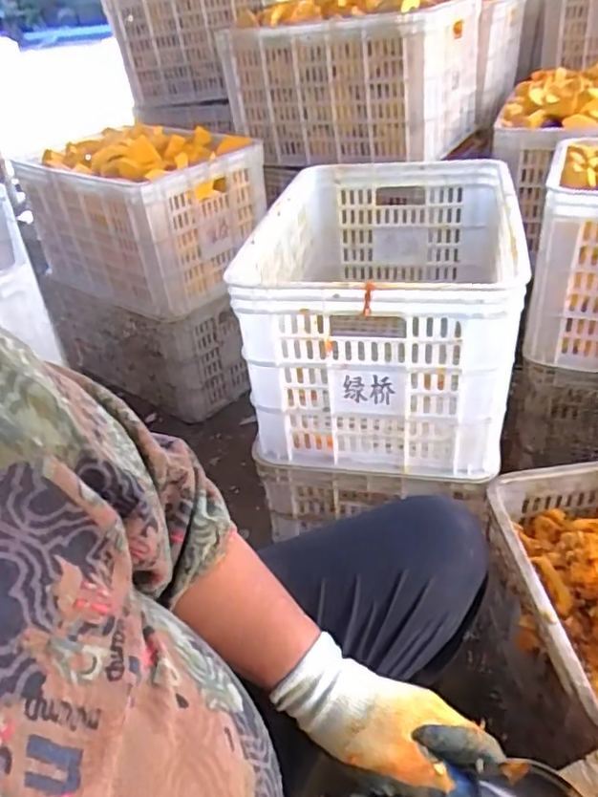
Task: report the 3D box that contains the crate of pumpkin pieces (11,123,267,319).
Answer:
[{"bbox_3d":[-0.350,-0.420,1.368,0.467,0.308,0.327,22,44,31],"label":"crate of pumpkin pieces"}]

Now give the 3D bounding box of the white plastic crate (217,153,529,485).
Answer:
[{"bbox_3d":[0.144,-0.159,0.960,0.348,0.295,0.514,3,37,13],"label":"white plastic crate"}]

